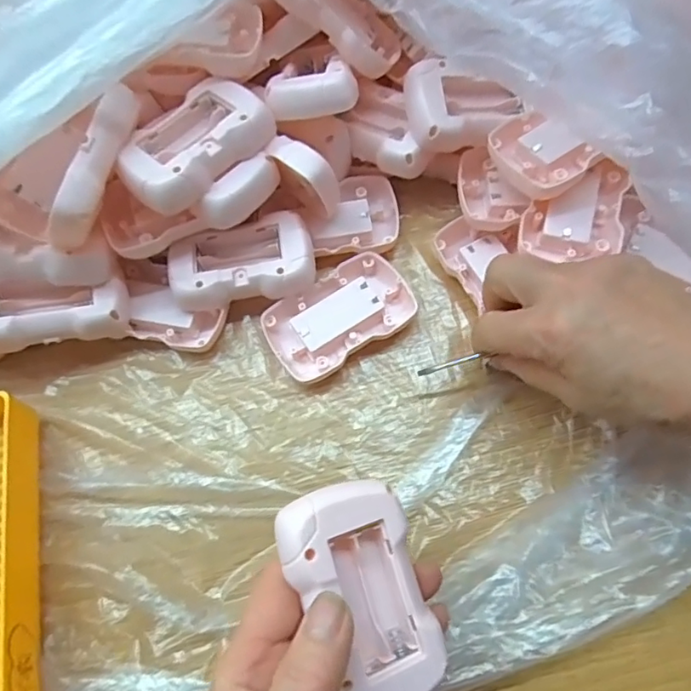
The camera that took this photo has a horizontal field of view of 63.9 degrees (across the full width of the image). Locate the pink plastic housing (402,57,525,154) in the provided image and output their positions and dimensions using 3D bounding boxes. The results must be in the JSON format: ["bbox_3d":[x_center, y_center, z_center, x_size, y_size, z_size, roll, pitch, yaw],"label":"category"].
[{"bbox_3d":[0.071,-0.146,0.332,0.066,0.031,0.047,-12,68,-3],"label":"pink plastic housing"}]

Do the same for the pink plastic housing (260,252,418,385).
[{"bbox_3d":[-0.002,-0.018,0.338,0.089,0.014,0.051,-31,70,-10],"label":"pink plastic housing"}]

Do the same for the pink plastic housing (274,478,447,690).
[{"bbox_3d":[0.004,0.099,0.220,0.050,0.021,0.083,-8,76,-23],"label":"pink plastic housing"}]

